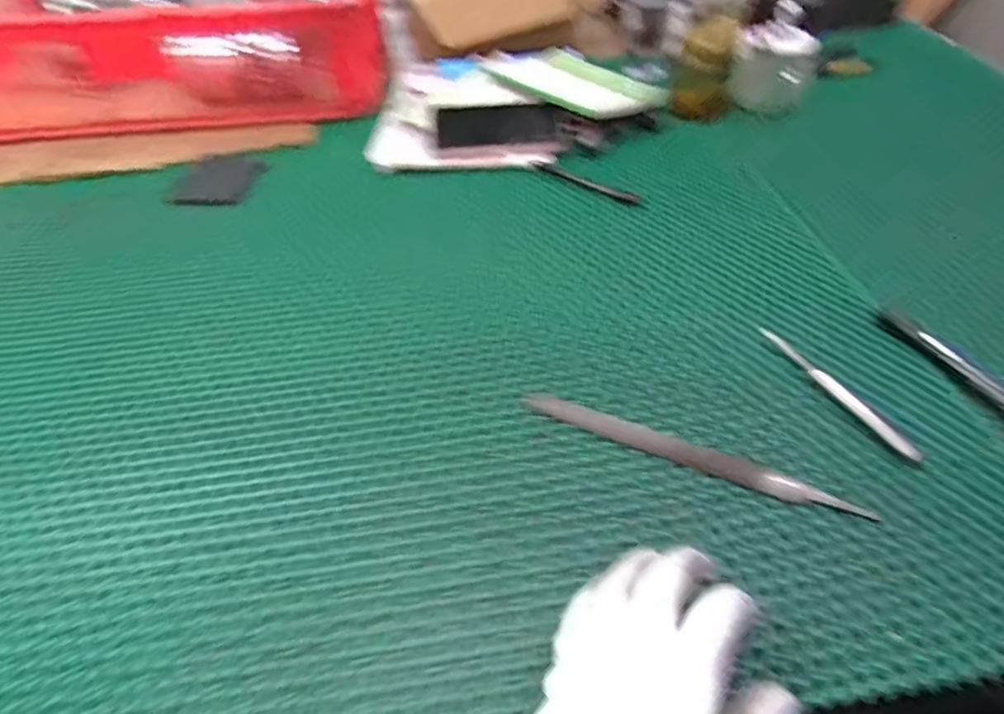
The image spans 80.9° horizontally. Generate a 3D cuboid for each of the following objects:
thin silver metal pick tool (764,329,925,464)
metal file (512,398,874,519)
[{"bbox_3d":[0.255,0.023,0.455,0.017,0.009,0.148,-23,48,-18],"label":"thin silver metal pick tool"},{"bbox_3d":[0.130,0.068,0.424,0.238,0.011,0.021,18,49,20],"label":"metal file"}]

